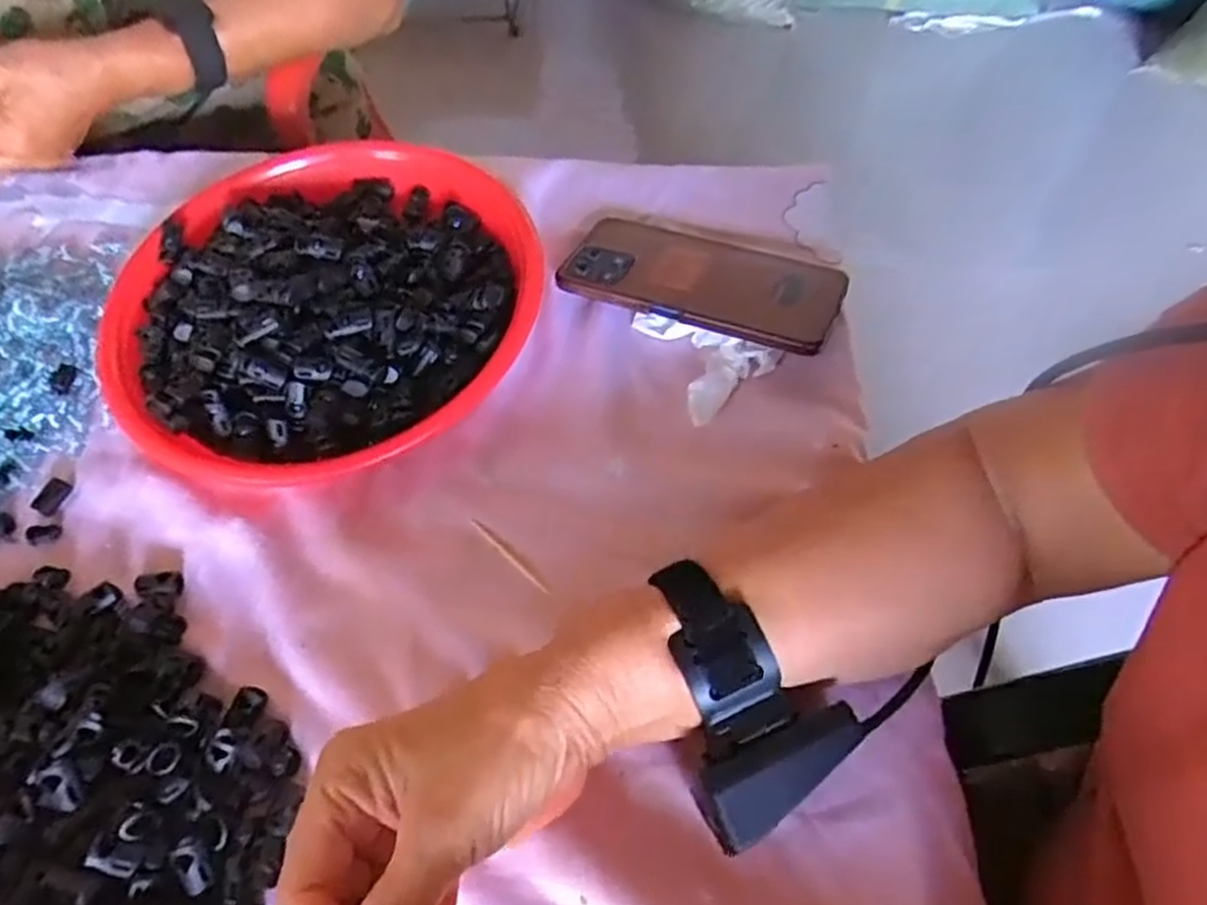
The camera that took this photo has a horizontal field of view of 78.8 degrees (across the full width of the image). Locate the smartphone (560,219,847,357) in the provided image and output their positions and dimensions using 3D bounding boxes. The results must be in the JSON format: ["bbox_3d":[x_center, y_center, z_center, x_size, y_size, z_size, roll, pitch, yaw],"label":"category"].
[{"bbox_3d":[0.060,-0.105,0.439,0.157,0.009,0.078,20,53,16],"label":"smartphone"}]

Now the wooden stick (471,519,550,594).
[{"bbox_3d":[-0.047,0.052,0.370,0.055,0.004,0.005,40,68,21],"label":"wooden stick"}]

